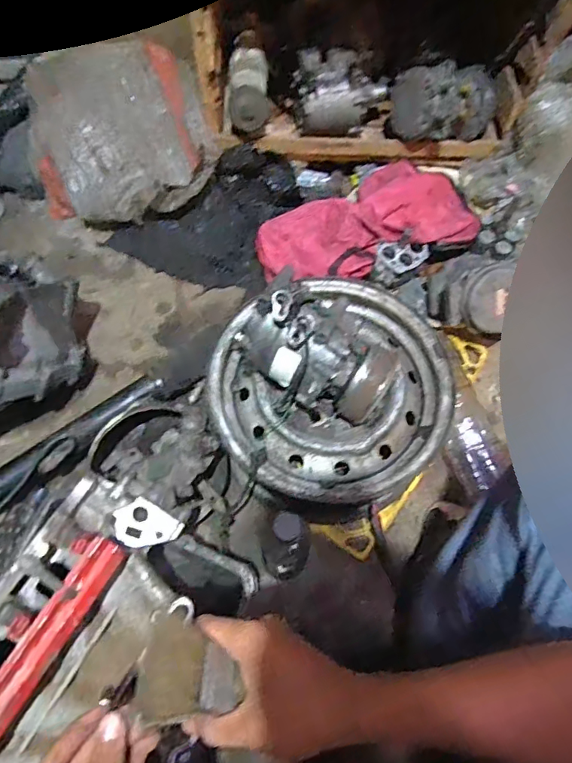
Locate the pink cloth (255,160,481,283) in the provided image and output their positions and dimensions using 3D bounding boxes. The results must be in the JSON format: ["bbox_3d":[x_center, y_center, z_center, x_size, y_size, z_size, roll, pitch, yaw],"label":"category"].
[{"bbox_3d":[0.135,-0.291,0.883,0.373,0.082,0.202,-14,66,-6],"label":"pink cloth"}]

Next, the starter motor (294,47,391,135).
[{"bbox_3d":[0.109,-0.546,0.923,0.174,0.122,0.105,-12,65,-5],"label":"starter motor"}]

